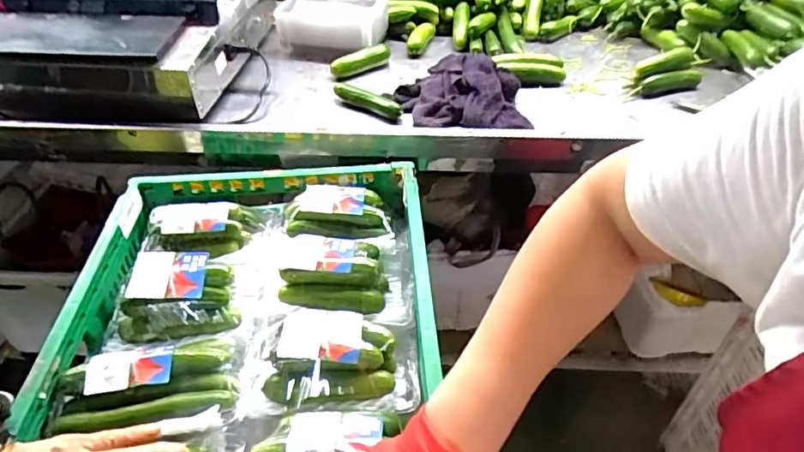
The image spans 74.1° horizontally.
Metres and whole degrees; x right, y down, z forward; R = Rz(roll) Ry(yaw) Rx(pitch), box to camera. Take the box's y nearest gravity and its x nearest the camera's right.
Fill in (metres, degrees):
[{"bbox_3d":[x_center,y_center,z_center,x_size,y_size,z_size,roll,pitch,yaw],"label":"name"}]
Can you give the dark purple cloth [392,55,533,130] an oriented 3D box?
[{"bbox_3d":[0.088,-0.210,0.836,0.203,0.051,0.172,2,41,3],"label":"dark purple cloth"}]

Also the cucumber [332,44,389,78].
[{"bbox_3d":[-0.073,-0.295,0.943,0.109,0.032,0.031,-22,44,-5],"label":"cucumber"}]

